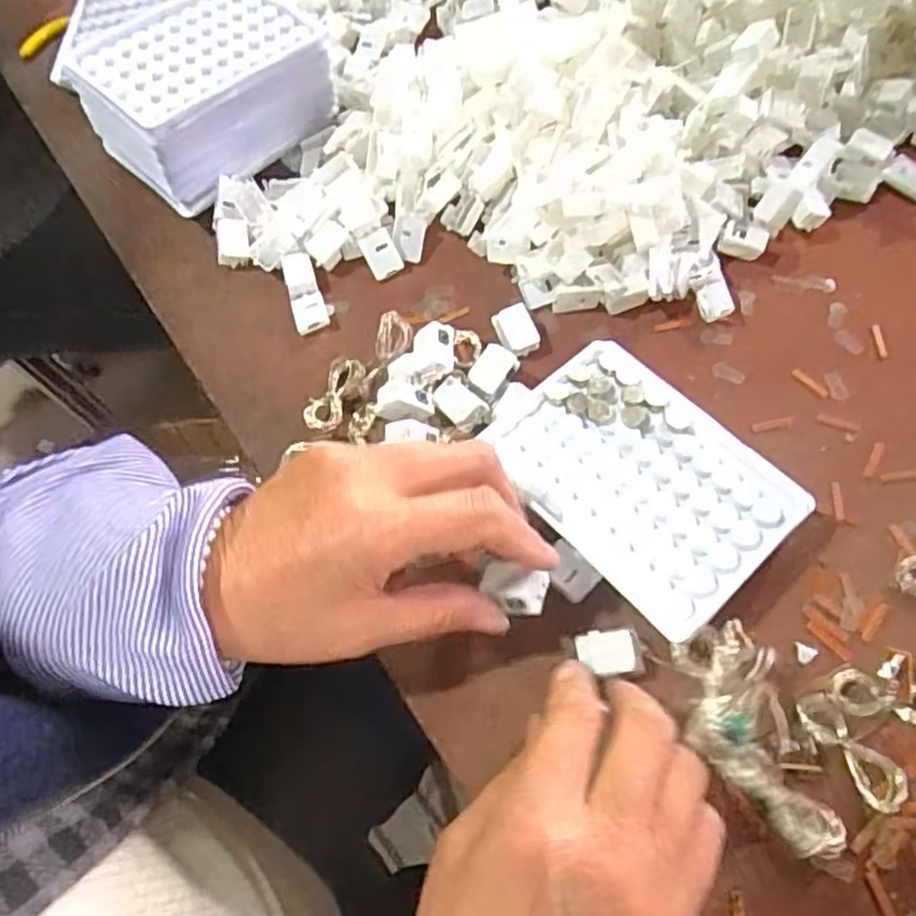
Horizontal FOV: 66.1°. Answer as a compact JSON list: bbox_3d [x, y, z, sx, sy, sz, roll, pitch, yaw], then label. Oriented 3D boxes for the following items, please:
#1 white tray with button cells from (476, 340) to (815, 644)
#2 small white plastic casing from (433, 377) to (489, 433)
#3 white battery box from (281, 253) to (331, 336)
[{"bbox_3d":[0.086,0.008,0.335,0.097,0.007,0.131,-42,70,-16],"label":"white tray with button cells"},{"bbox_3d":[0.002,-0.029,0.369,0.020,0.008,0.028,-36,66,-16],"label":"small white plastic casing"},{"bbox_3d":[-0.092,-0.099,0.421,0.019,0.010,0.055,-17,63,-7],"label":"white battery box"}]

